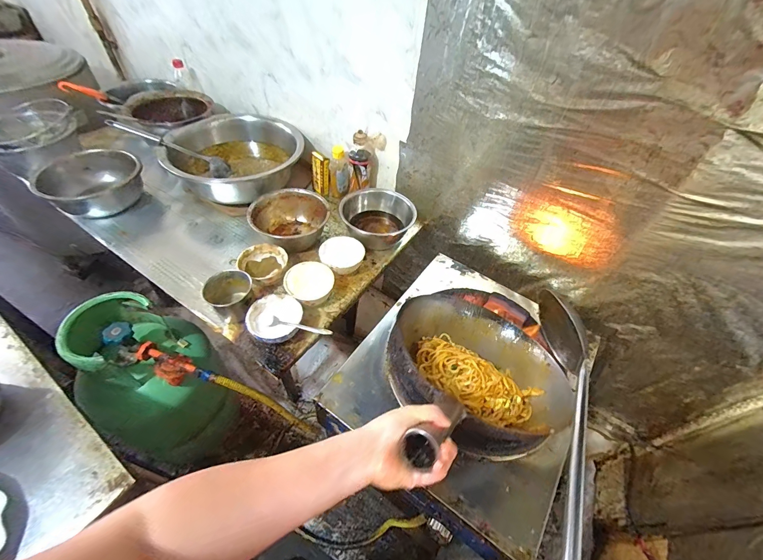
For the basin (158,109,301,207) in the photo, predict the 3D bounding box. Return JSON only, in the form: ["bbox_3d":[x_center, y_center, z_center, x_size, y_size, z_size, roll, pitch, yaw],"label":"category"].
[{"bbox_3d":[-0.437,-0.387,1.000,0.380,0.127,0.326,-13,53,-17],"label":"basin"}]

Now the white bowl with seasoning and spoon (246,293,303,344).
[{"bbox_3d":[-0.222,0.089,0.703,0.107,0.056,0.105,3,50,-4],"label":"white bowl with seasoning and spoon"}]

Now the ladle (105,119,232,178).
[{"bbox_3d":[-0.593,-0.376,0.940,0.307,0.055,0.075,20,41,-34],"label":"ladle"}]

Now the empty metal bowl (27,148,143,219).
[{"bbox_3d":[-0.788,-0.265,0.913,0.237,0.094,0.190,-24,56,-24],"label":"empty metal bowl"}]

